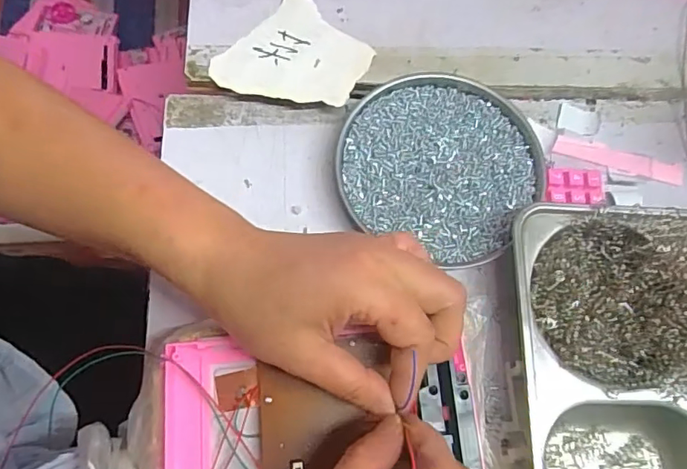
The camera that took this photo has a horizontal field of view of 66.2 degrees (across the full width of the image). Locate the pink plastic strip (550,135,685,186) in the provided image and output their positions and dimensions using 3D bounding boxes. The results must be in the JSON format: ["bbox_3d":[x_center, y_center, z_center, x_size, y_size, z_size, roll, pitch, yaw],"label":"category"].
[{"bbox_3d":[0.198,-0.054,0.377,0.095,0.004,0.018,14,72,1],"label":"pink plastic strip"}]

